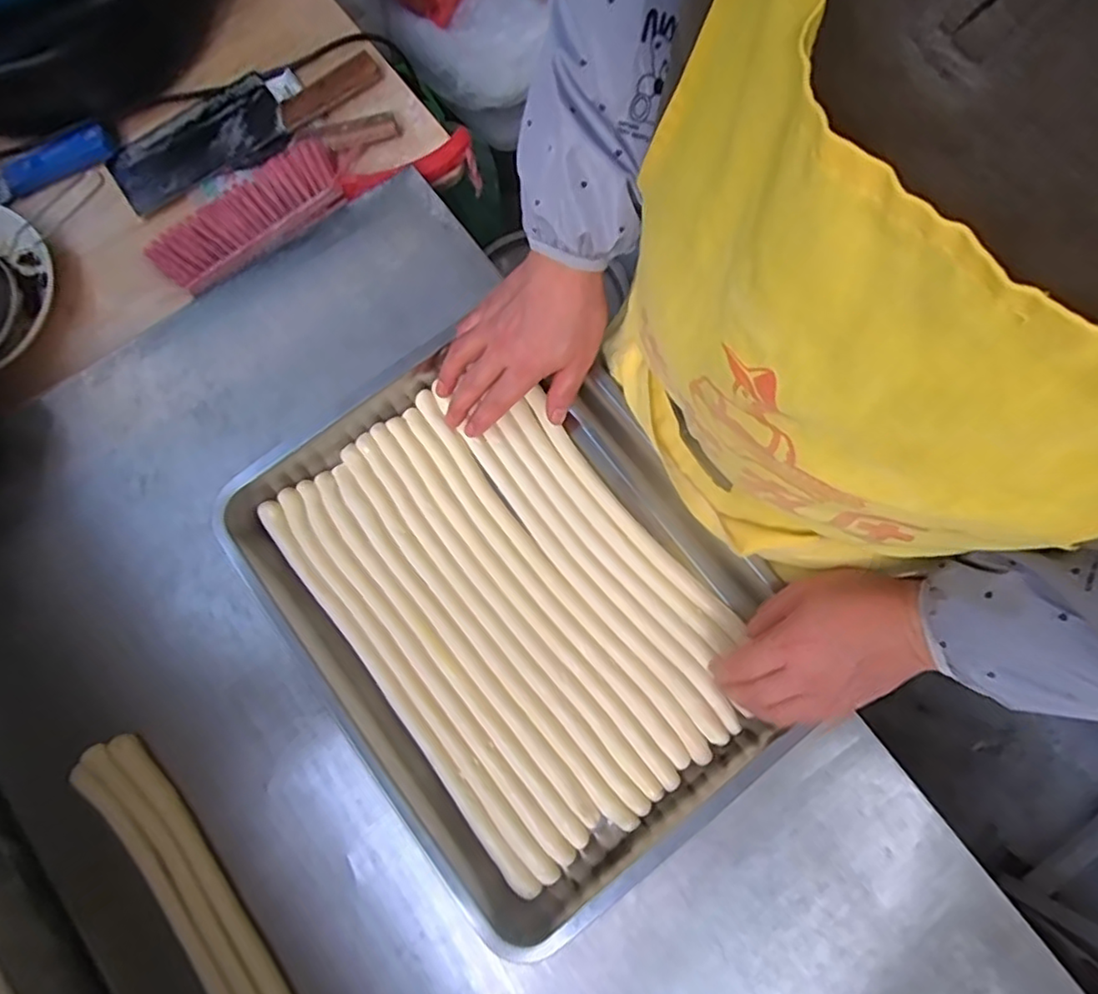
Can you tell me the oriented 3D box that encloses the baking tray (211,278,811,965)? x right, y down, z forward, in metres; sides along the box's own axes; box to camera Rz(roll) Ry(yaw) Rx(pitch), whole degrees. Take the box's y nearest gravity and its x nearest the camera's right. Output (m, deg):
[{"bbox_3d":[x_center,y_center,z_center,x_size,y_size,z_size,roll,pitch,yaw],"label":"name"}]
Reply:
[{"bbox_3d":[-0.028,0.084,0.529,0.340,0.057,0.424,-38,80,-10],"label":"baking tray"}]

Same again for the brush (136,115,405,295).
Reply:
[{"bbox_3d":[-0.273,-0.312,0.641,0.278,0.034,0.076,-44,81,-8],"label":"brush"}]

